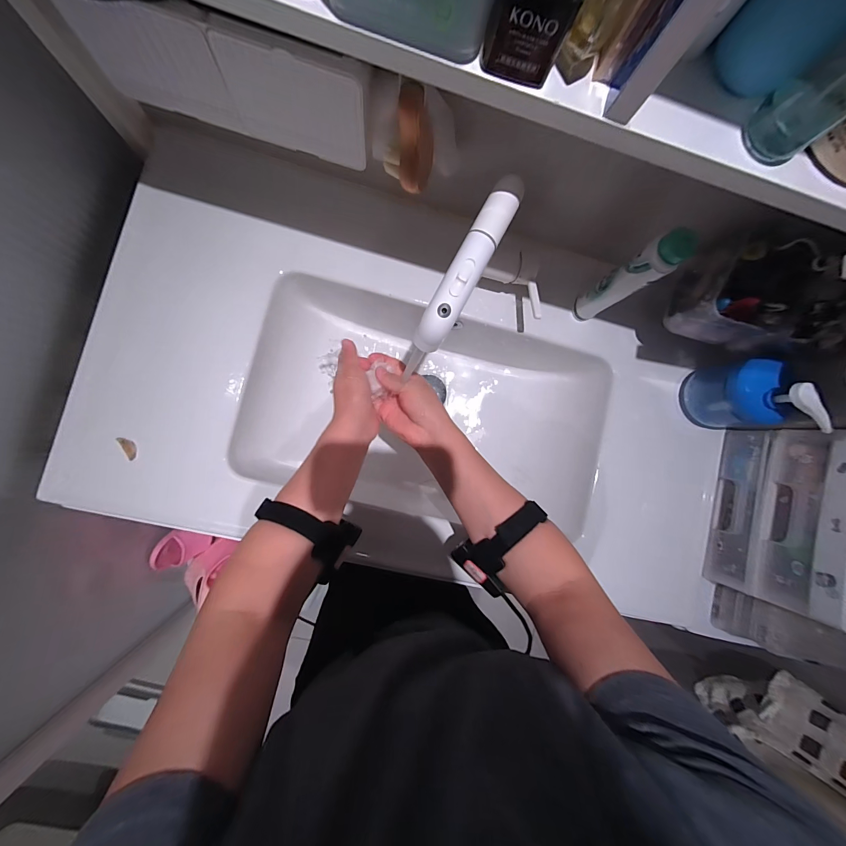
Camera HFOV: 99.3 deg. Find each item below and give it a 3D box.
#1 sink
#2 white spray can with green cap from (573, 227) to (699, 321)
[{"bbox_3d":[0.010,-0.020,0.575,0.892,0.157,0.471,11,86,-7],"label":"sink"},{"bbox_3d":[0.250,-0.176,0.447,0.036,0.168,0.038,0,87,-7],"label":"white spray can with green cap"}]

